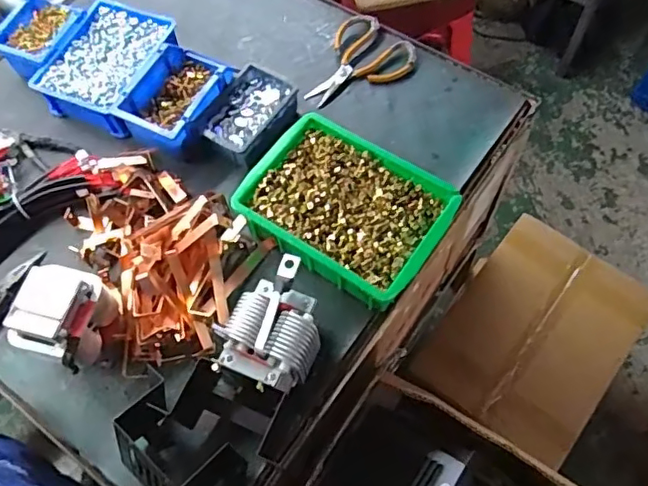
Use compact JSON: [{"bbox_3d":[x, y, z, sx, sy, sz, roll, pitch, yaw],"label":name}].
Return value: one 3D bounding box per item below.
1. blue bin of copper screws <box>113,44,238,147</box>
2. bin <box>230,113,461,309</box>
[{"bbox_3d":[-0.215,-0.212,0.844,0.123,0.069,0.176,21,68,12],"label":"blue bin of copper screws"},{"bbox_3d":[0.027,-0.044,0.745,0.247,0.065,0.178,32,70,18],"label":"bin"}]

